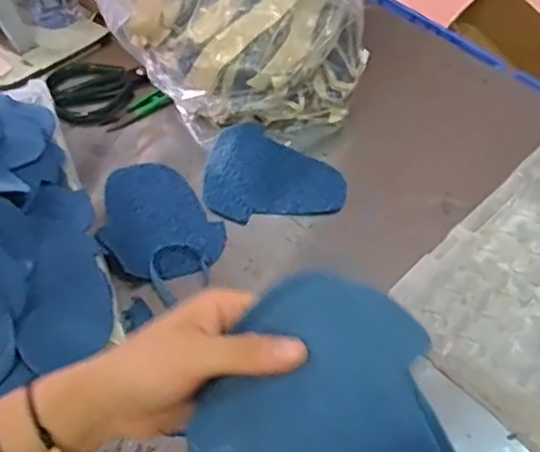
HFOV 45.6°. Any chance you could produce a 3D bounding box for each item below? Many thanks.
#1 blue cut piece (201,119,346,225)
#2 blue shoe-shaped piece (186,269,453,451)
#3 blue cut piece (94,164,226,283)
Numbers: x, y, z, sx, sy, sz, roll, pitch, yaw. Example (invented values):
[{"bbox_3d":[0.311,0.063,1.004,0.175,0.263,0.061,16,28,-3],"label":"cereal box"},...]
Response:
[{"bbox_3d":[0.004,-0.060,0.701,0.148,0.029,0.113,-3,49,-5],"label":"blue cut piece"},{"bbox_3d":[0.038,0.099,0.299,0.150,0.013,0.118,37,88,22],"label":"blue shoe-shaped piece"},{"bbox_3d":[-0.122,-0.010,0.658,0.111,0.020,0.169,-29,56,-25],"label":"blue cut piece"}]

